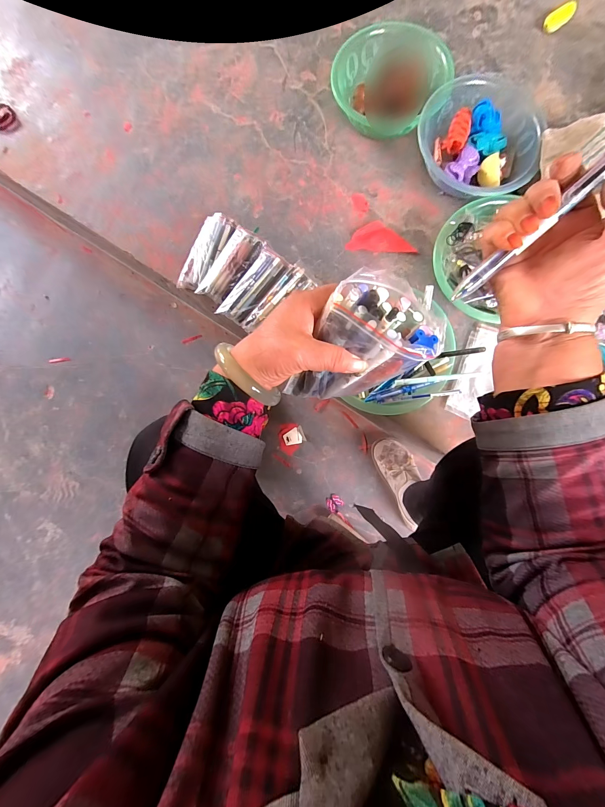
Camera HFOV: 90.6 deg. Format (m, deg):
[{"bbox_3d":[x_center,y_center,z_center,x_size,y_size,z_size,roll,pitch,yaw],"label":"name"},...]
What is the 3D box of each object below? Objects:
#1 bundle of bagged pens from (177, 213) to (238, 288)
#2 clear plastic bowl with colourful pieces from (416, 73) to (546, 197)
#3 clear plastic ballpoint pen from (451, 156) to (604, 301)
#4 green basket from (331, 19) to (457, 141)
[{"bbox_3d":[-0.202,-0.317,0.639,0.074,0.045,0.167,25,86,6],"label":"bundle of bagged pens"},{"bbox_3d":[0.345,-0.514,0.601,0.235,0.098,0.228,0,84,3],"label":"clear plastic bowl with colourful pieces"},{"bbox_3d":[0.178,-0.135,0.233,0.136,0.010,0.014,-43,82,30],"label":"clear plastic ballpoint pen"},{"bbox_3d":[0.177,-0.675,0.636,0.221,0.073,0.204,26,86,6],"label":"green basket"}]

